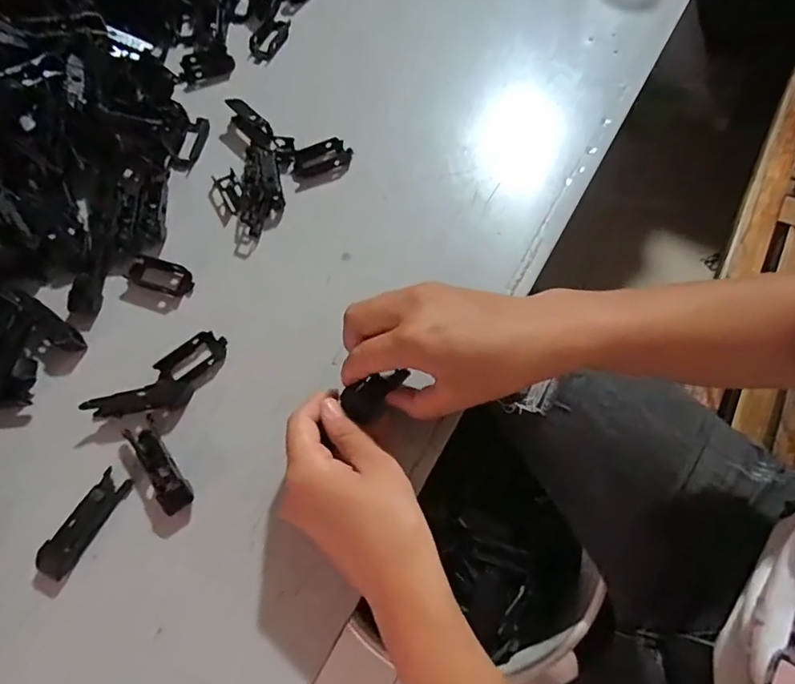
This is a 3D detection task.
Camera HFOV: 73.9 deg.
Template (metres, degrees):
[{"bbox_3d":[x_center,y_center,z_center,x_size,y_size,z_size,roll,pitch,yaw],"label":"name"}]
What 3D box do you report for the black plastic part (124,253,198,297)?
[{"bbox_3d":[-0.177,-0.050,0.394,0.051,0.007,0.023,18,67,6],"label":"black plastic part"}]

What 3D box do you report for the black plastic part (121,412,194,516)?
[{"bbox_3d":[-0.153,0.080,0.341,0.019,0.010,0.066,-35,71,-15],"label":"black plastic part"}]

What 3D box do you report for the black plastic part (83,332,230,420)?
[{"bbox_3d":[-0.159,0.027,0.361,0.094,0.020,0.031,-39,72,-17],"label":"black plastic part"}]

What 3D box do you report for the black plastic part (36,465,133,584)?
[{"bbox_3d":[-0.193,0.112,0.327,0.021,0.012,0.066,28,68,11],"label":"black plastic part"}]

